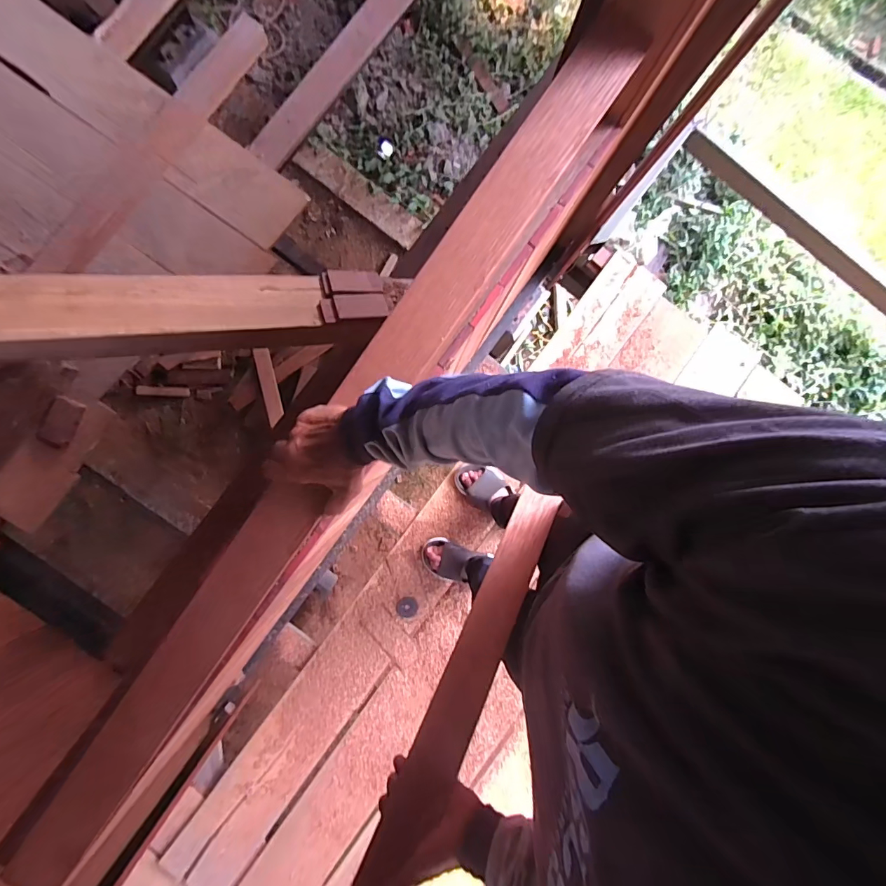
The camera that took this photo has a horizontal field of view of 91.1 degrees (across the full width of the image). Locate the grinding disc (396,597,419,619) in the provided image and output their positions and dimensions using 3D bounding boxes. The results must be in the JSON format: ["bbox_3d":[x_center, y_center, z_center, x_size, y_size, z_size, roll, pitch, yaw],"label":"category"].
[{"bbox_3d":[-0.104,0.478,1.262,0.062,0.005,0.059,0,89,-4],"label":"grinding disc"}]

